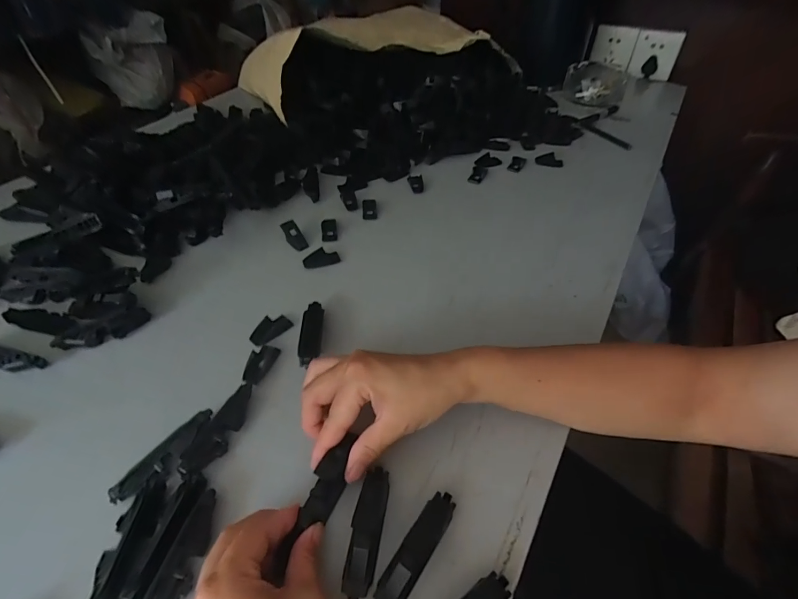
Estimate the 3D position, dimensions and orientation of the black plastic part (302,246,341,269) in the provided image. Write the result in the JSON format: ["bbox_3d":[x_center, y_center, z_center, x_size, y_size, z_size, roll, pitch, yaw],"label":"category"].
[{"bbox_3d":[-0.088,-0.049,0.461,0.041,0.010,0.019,-14,49,-16],"label":"black plastic part"}]

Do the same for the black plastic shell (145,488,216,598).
[{"bbox_3d":[-0.137,0.165,0.258,0.021,0.008,0.080,42,37,-24],"label":"black plastic shell"}]

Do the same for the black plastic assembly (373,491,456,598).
[{"bbox_3d":[0.011,0.162,0.263,0.020,0.014,0.080,28,52,21],"label":"black plastic assembly"}]

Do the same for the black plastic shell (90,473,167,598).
[{"bbox_3d":[-0.175,0.156,0.263,0.025,0.017,0.083,1,47,-2],"label":"black plastic shell"}]

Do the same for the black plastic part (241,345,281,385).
[{"bbox_3d":[-0.125,0.056,0.365,0.017,0.011,0.040,16,48,12],"label":"black plastic part"}]

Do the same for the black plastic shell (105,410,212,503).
[{"bbox_3d":[-0.173,0.115,0.301,0.016,0.009,0.080,28,52,21],"label":"black plastic shell"}]

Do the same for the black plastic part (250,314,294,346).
[{"bbox_3d":[-0.123,0.027,0.389,0.022,0.010,0.041,36,55,27],"label":"black plastic part"}]

